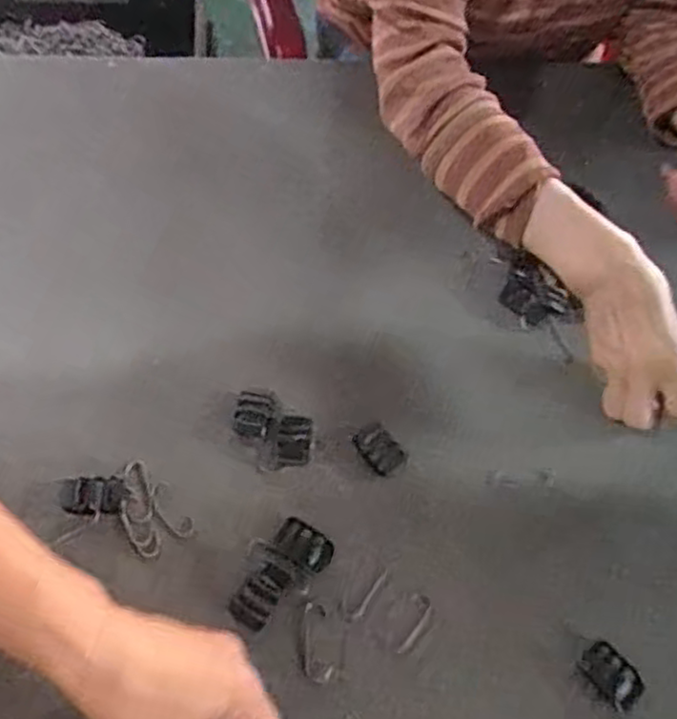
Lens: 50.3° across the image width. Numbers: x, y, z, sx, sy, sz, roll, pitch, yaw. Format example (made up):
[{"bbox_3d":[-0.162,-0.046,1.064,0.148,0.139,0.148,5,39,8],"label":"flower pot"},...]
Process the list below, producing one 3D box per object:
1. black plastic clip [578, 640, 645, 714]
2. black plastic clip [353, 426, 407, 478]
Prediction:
[{"bbox_3d":[0.164,0.190,0.432,0.037,0.004,0.029,39,62,19],"label":"black plastic clip"},{"bbox_3d":[0.030,0.064,0.505,0.026,0.005,0.034,-30,64,-22],"label":"black plastic clip"}]

